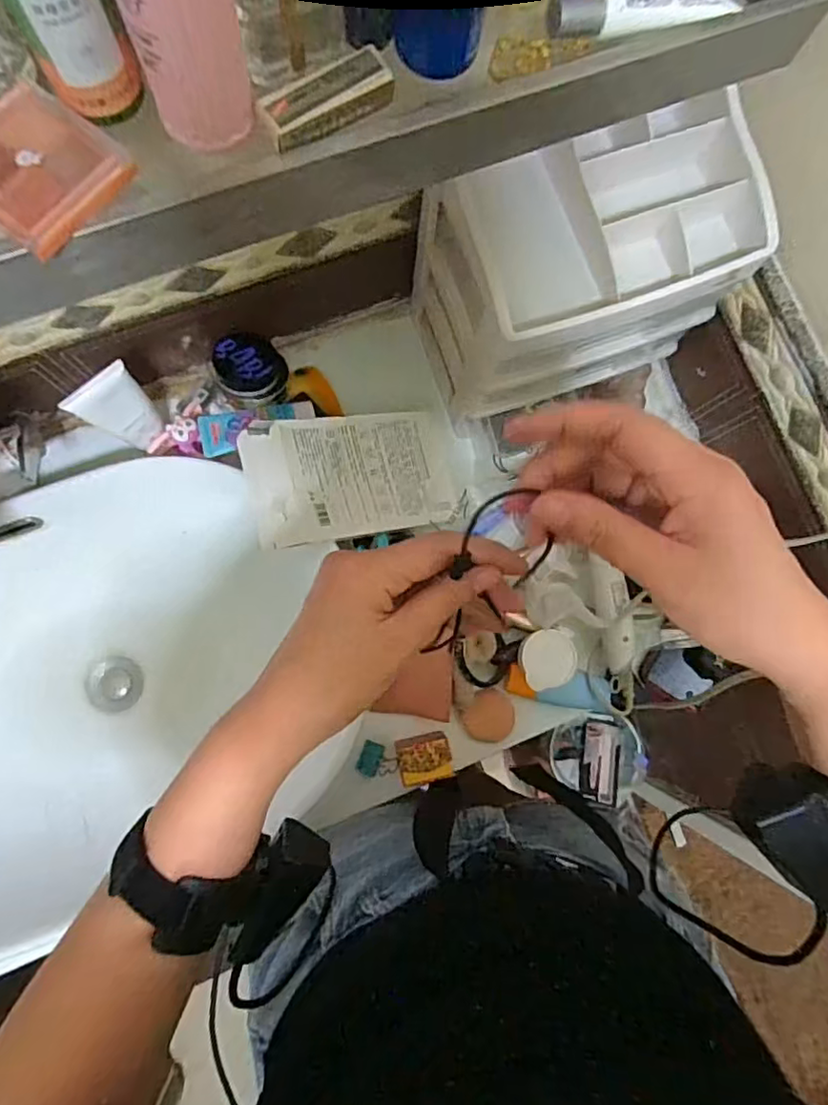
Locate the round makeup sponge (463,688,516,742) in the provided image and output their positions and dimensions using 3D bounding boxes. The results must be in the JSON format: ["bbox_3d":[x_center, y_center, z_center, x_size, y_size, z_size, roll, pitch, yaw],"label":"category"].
[{"bbox_3d":[0.080,0.173,0.635,0.055,0.010,0.050,1,84,-5],"label":"round makeup sponge"}]

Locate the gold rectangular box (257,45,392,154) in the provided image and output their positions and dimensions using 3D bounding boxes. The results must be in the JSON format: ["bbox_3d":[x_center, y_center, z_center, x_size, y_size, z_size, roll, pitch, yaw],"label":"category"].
[{"bbox_3d":[-0.041,-0.210,0.279,0.064,0.016,0.018,-35,87,-8],"label":"gold rectangular box"}]

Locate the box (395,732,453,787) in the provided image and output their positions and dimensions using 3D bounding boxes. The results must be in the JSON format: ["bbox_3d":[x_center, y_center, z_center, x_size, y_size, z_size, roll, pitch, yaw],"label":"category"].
[{"bbox_3d":[0.010,0.204,0.604,0.052,0.048,0.041,-10,84,-6],"label":"box"}]

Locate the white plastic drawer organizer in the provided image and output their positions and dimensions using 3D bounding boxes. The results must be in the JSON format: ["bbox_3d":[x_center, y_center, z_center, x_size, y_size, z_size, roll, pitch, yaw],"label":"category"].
[{"bbox_3d":[0.142,-0.256,0.542,0.235,0.209,0.163,-20,86,-7],"label":"white plastic drawer organizer"}]

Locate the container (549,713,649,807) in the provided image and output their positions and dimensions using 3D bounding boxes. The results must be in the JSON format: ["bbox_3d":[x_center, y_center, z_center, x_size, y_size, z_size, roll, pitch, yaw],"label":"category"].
[{"bbox_3d":[0.374,0.424,1.241,0.177,0.075,0.167,-2,64,4],"label":"container"}]

